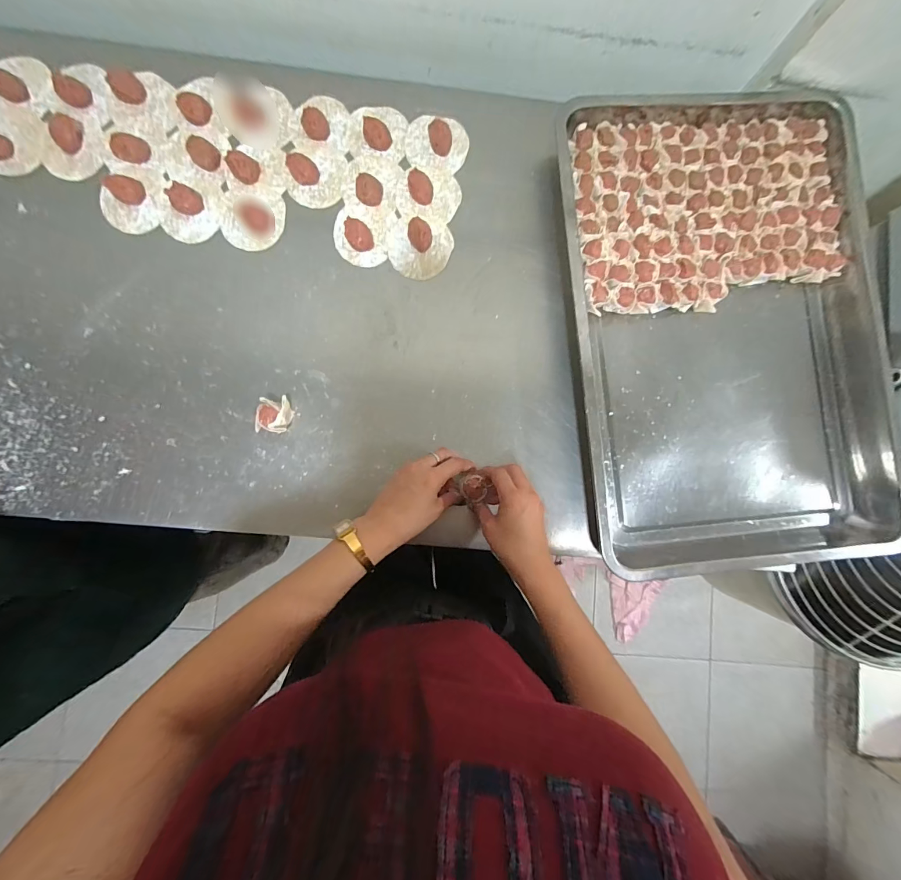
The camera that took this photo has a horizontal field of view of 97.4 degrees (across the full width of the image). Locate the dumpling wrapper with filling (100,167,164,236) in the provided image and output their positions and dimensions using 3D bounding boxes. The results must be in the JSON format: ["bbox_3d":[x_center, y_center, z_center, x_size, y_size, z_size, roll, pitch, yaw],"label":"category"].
[{"bbox_3d":[-0.399,-0.300,0.492,0.072,0.014,0.079,0,87,-4],"label":"dumpling wrapper with filling"}]

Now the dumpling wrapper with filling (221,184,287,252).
[{"bbox_3d":[-0.251,-0.283,0.497,0.077,0.018,0.082,3,87,-4],"label":"dumpling wrapper with filling"}]

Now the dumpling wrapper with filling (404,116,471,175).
[{"bbox_3d":[-0.018,-0.390,0.517,0.080,0.018,0.073,7,86,-4],"label":"dumpling wrapper with filling"}]

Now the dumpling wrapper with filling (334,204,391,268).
[{"bbox_3d":[-0.112,-0.264,0.500,0.069,0.017,0.078,2,87,-4],"label":"dumpling wrapper with filling"}]

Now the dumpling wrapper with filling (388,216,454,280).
[{"bbox_3d":[-0.039,-0.248,0.504,0.079,0.018,0.076,0,87,-4],"label":"dumpling wrapper with filling"}]

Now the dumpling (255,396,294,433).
[{"bbox_3d":[-0.211,-0.031,0.475,0.032,0.029,0.046,14,86,-3],"label":"dumpling"}]

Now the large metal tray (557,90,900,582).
[{"bbox_3d":[0.347,-0.147,0.506,0.397,0.055,0.599,-4,87,-4],"label":"large metal tray"}]

